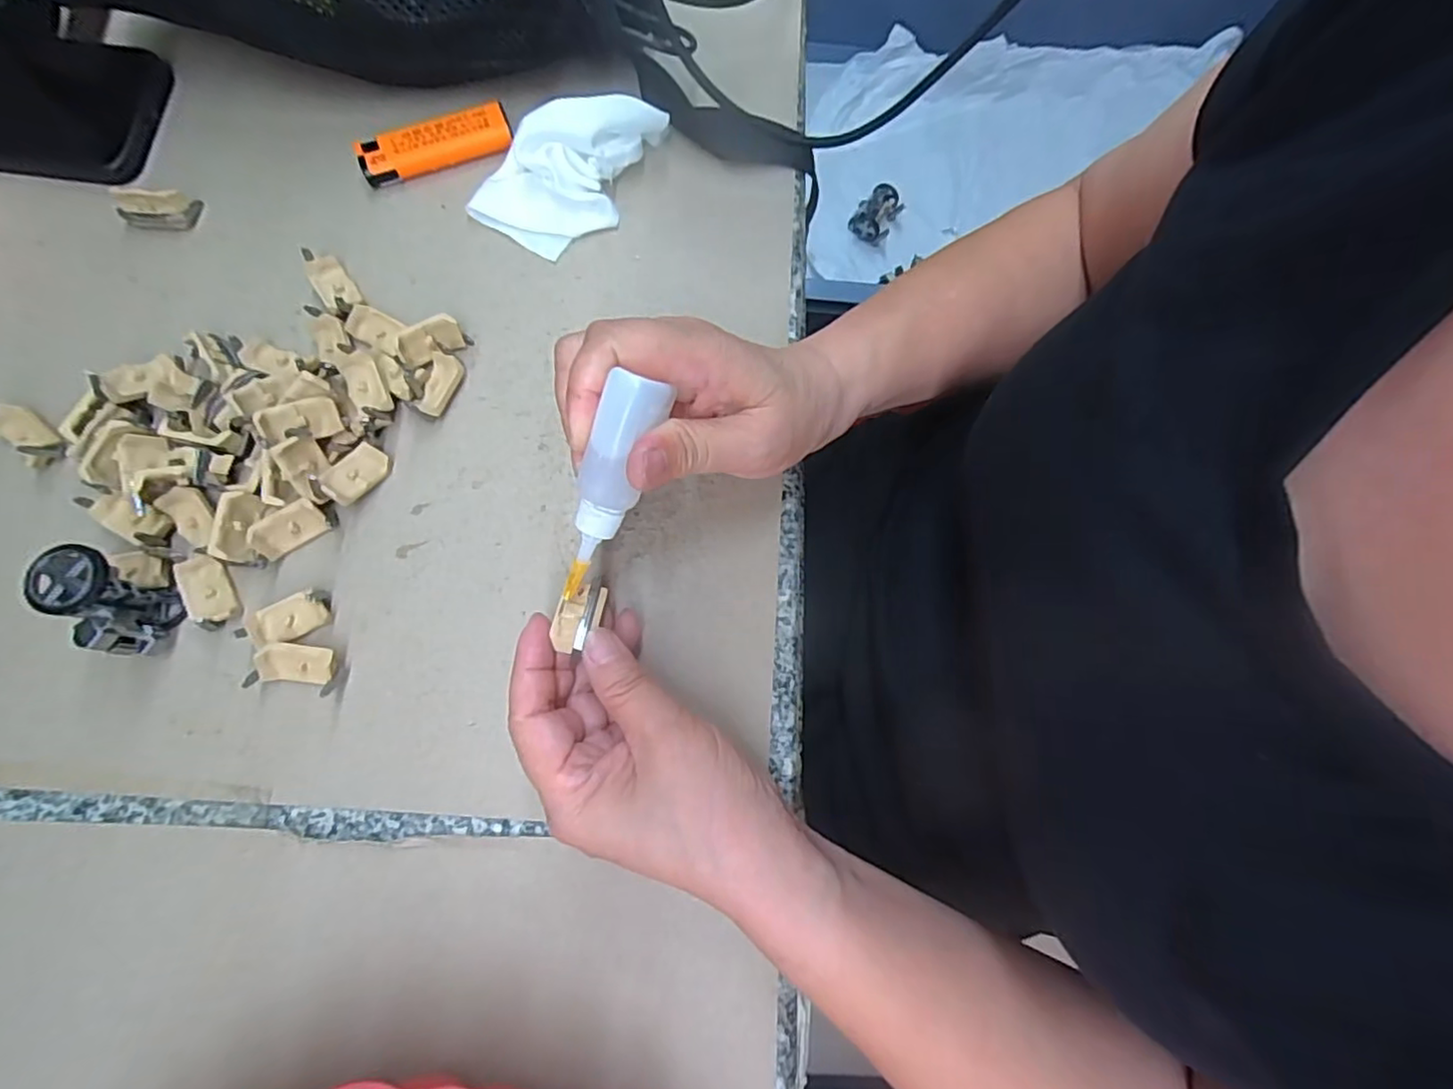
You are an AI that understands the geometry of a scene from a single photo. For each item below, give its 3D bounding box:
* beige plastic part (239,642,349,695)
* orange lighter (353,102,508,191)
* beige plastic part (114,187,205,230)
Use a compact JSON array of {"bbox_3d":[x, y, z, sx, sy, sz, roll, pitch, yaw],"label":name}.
[{"bbox_3d":[-0.187,0.054,0.274,0.035,0.015,0.019,7,78,0],"label":"beige plastic part"},{"bbox_3d":[-0.158,-0.217,0.340,0.080,0.016,0.024,-16,79,-5],"label":"orange lighter"},{"bbox_3d":[-0.296,-0.174,0.322,0.036,0.017,0.014,-7,78,-3],"label":"beige plastic part"}]

